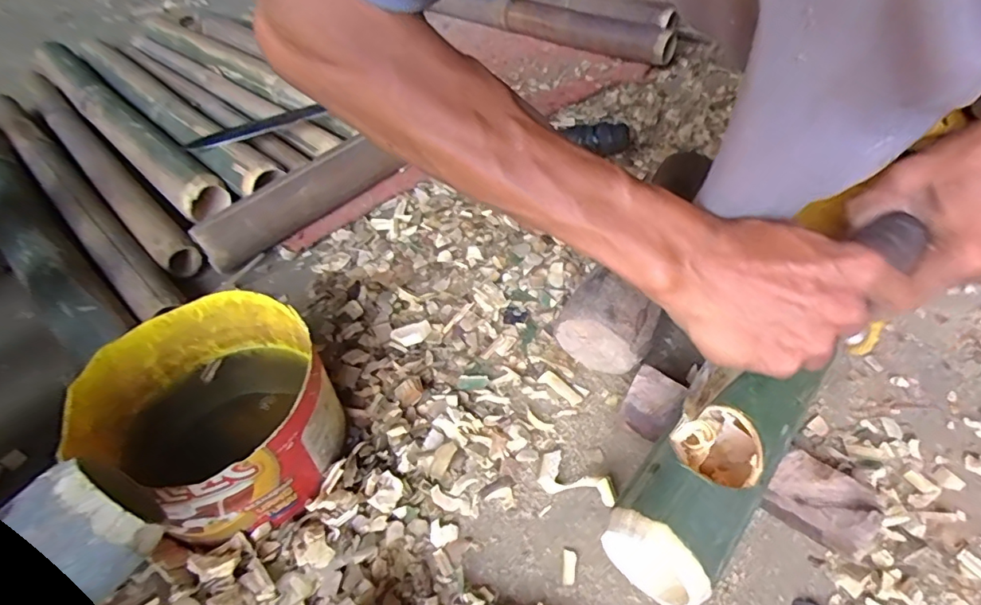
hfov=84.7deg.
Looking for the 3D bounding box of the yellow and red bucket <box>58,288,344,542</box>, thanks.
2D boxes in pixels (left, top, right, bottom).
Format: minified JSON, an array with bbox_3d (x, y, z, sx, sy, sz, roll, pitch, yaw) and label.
[{"bbox_3d":[-0.189,0.081,0.374,0.151,0.095,0.150,-2,47,2],"label":"yellow and red bucket"}]

